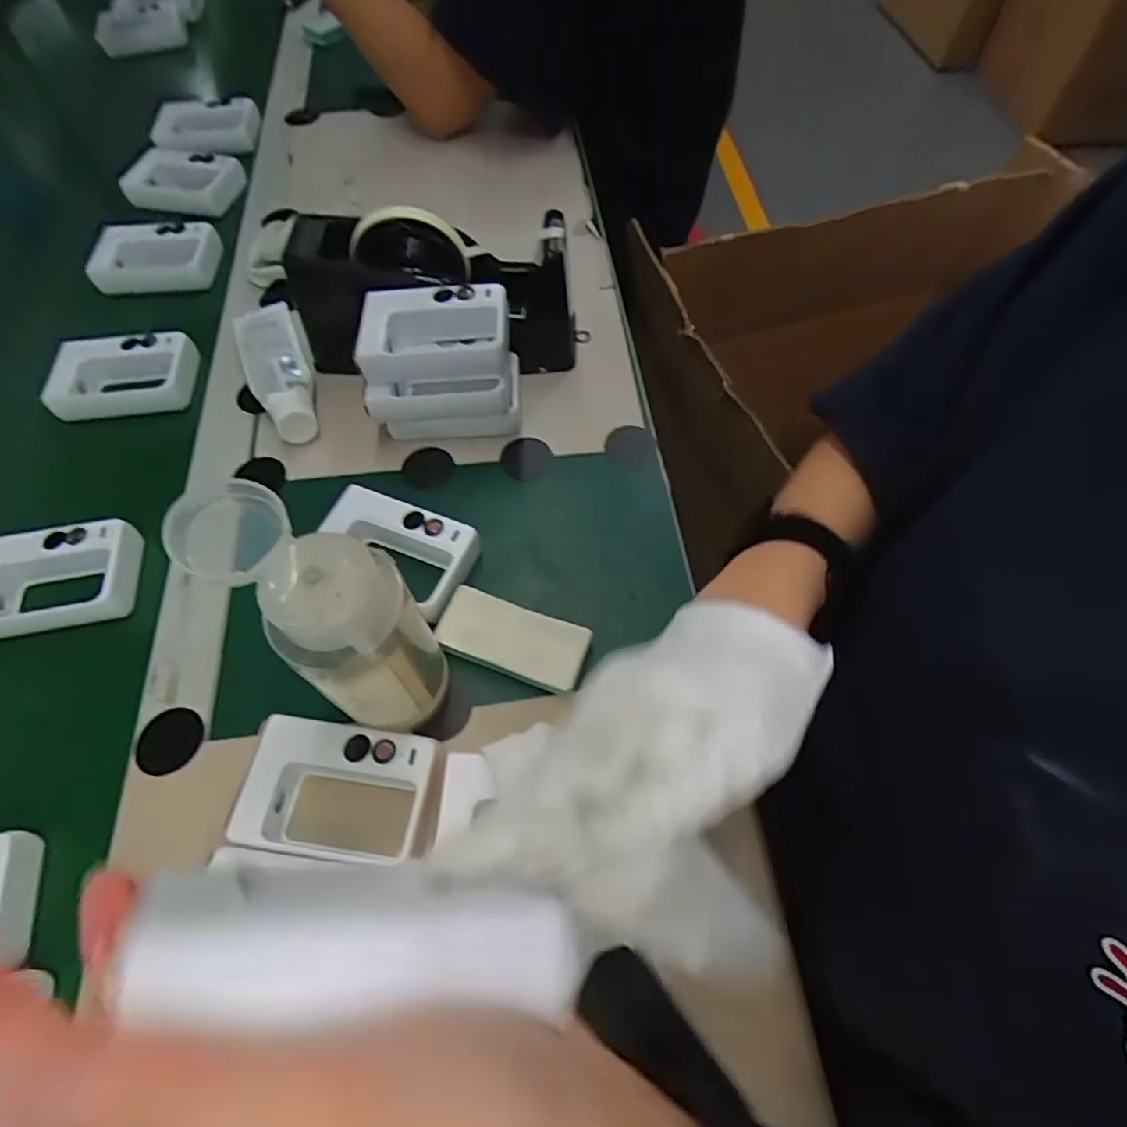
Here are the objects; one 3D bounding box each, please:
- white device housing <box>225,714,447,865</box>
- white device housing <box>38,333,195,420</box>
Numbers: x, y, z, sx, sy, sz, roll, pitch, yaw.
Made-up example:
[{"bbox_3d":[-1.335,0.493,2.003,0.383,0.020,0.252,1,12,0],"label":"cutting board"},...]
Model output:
[{"bbox_3d":[-0.117,0.119,0.324,0.101,0.021,0.064,5,62,4],"label":"white device housing"},{"bbox_3d":[-0.346,-0.150,0.479,0.102,0.021,0.066,-5,62,-1],"label":"white device housing"}]

